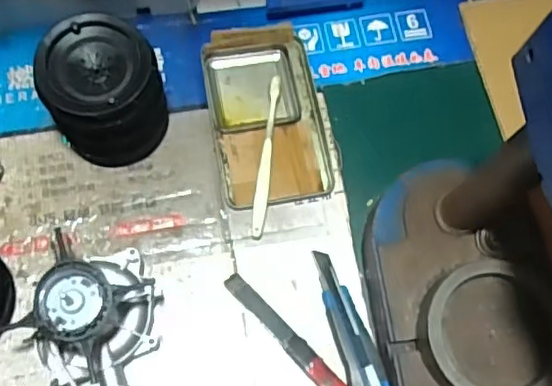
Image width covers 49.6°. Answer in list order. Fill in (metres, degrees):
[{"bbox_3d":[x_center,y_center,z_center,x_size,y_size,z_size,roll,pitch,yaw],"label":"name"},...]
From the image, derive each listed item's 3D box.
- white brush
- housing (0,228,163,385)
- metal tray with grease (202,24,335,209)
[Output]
[{"bbox_3d":[-0.011,-0.039,0.630,0.013,0.016,0.173,6,78,1],"label":"white brush"},{"bbox_3d":[-0.157,0.121,0.532,0.090,0.107,0.142,14,79,3],"label":"housing"},{"bbox_3d":[-0.009,-0.085,0.652,0.119,0.027,0.195,-10,78,-2],"label":"metal tray with grease"}]

